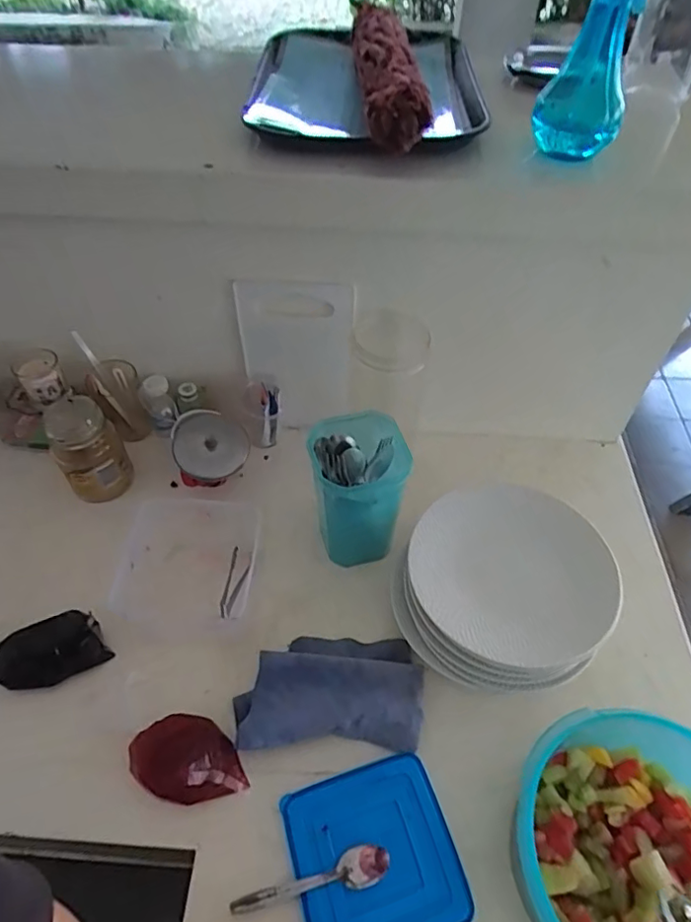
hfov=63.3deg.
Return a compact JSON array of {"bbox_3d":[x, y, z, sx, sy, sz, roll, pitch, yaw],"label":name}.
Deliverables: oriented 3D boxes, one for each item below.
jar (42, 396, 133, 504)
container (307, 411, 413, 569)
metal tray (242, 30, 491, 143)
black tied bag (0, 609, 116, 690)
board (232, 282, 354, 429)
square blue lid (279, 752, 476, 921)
[{"bbox_3d":[-0.323,-0.009,0.711,0.076,0.142,0.064,-27,56,-20],"label":"jar"},{"bbox_3d":[0.016,0.042,0.646,0.098,0.173,0.099,-6,51,-5],"label":"container"},{"bbox_3d":[0.026,-0.440,0.662,0.269,0.045,0.342,5,49,7],"label":"metal tray"},{"bbox_3d":[-0.314,0.201,0.592,0.108,0.036,0.063,-21,54,-16],"label":"black tied bag"},{"bbox_3d":[-0.061,-0.126,0.730,0.143,0.224,0.013,2,46,4],"label":"board"},{"bbox_3d":[0.026,0.349,0.494,0.137,0.009,0.137,-14,52,-11],"label":"square blue lid"}]

